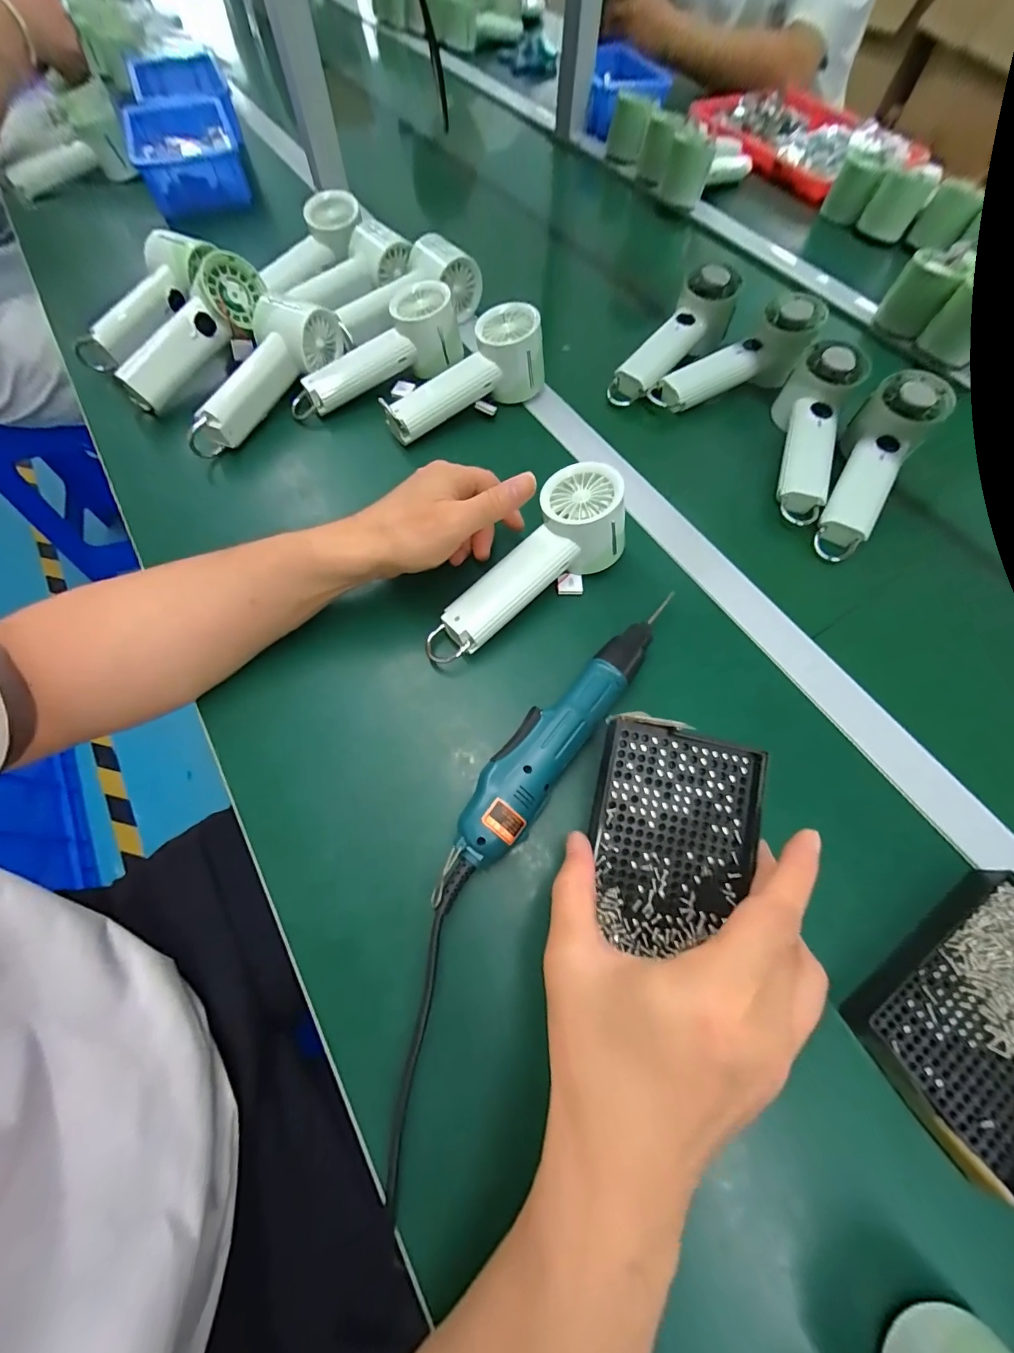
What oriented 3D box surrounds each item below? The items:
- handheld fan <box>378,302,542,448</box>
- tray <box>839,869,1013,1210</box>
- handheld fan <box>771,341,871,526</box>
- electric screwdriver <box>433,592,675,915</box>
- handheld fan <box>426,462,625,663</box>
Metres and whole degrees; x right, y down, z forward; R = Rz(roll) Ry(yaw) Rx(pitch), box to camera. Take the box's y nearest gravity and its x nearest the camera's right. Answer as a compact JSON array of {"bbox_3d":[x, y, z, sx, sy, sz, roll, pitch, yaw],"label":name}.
[{"bbox_3d":[-0.044,-0.296,0.459,0.171,0.062,0.072,-28,68,2],"label":"handheld fan"},{"bbox_3d":[0.272,0.190,0.251,0.139,0.017,0.091,-31,69,-14],"label":"tray"},{"bbox_3d":[0.289,-0.228,0.437,0.063,0.054,0.187,15,80,6],"label":"handheld fan"},{"bbox_3d":[0.030,0.046,0.315,0.042,0.039,0.238,34,70,14],"label":"electric screwdriver"},{"bbox_3d":[0.015,-0.083,0.363,0.199,0.061,0.071,-43,72,-4],"label":"handheld fan"}]

